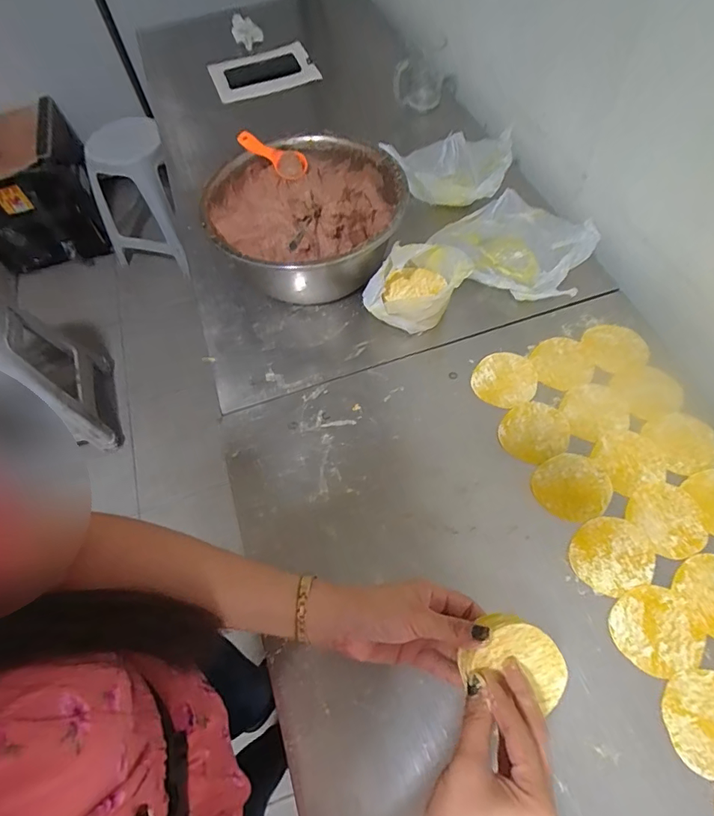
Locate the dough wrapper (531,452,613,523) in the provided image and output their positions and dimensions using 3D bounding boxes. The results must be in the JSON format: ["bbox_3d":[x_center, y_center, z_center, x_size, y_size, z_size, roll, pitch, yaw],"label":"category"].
[{"bbox_3d":[0.252,0.092,0.538,0.085,0.004,0.077,-25,62,-10],"label":"dough wrapper"}]

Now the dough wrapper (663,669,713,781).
[{"bbox_3d":[0.325,0.284,0.420,0.085,0.004,0.075,-23,61,-9],"label":"dough wrapper"}]

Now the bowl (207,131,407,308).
[{"bbox_3d":[-0.068,-0.269,0.682,0.268,0.152,0.257,-2,60,3],"label":"bowl"}]

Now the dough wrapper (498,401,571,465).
[{"bbox_3d":[0.221,0.030,0.576,0.088,0.004,0.075,-23,62,-9],"label":"dough wrapper"}]

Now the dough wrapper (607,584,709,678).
[{"bbox_3d":[0.300,0.222,0.458,0.086,0.004,0.077,-17,61,-5],"label":"dough wrapper"}]

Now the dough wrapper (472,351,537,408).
[{"bbox_3d":[0.199,-0.041,0.614,0.078,0.004,0.083,-2,60,3],"label":"dough wrapper"}]

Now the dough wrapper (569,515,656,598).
[{"bbox_3d":[0.275,0.158,0.496,0.088,0.004,0.075,-19,61,-7],"label":"dough wrapper"}]

